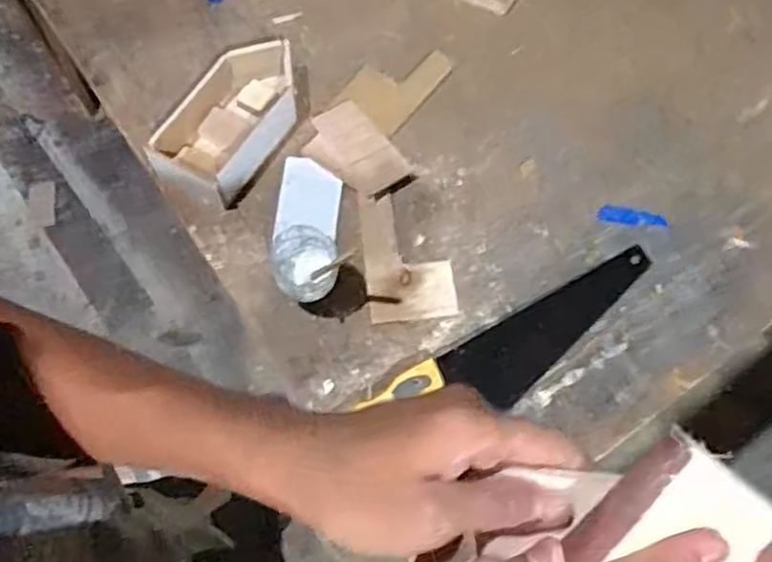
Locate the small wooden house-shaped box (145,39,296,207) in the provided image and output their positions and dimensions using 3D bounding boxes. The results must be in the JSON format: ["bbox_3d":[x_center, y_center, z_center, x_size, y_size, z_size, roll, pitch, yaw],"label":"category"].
[{"bbox_3d":[-0.172,-0.182,0.837,0.108,0.069,0.204,32,69,13],"label":"small wooden house-shaped box"}]

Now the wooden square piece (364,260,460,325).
[{"bbox_3d":[0.027,0.012,0.772,0.093,0.004,0.060,-8,68,-3],"label":"wooden square piece"}]

